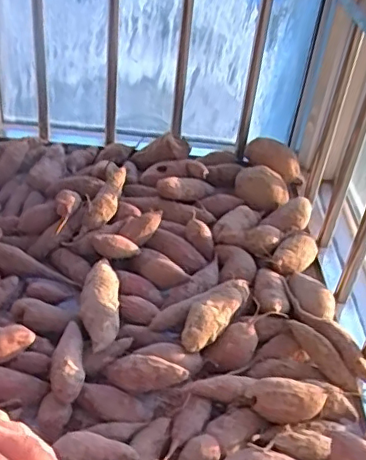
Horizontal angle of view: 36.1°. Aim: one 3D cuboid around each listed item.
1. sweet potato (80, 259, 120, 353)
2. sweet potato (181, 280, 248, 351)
[{"bbox_3d":[-0.107,0.089,0.722,0.048,0.035,0.163,0,39,-10],"label":"sweet potato"},{"bbox_3d":[0.039,0.105,0.722,0.051,0.037,0.141,24,41,19],"label":"sweet potato"}]

